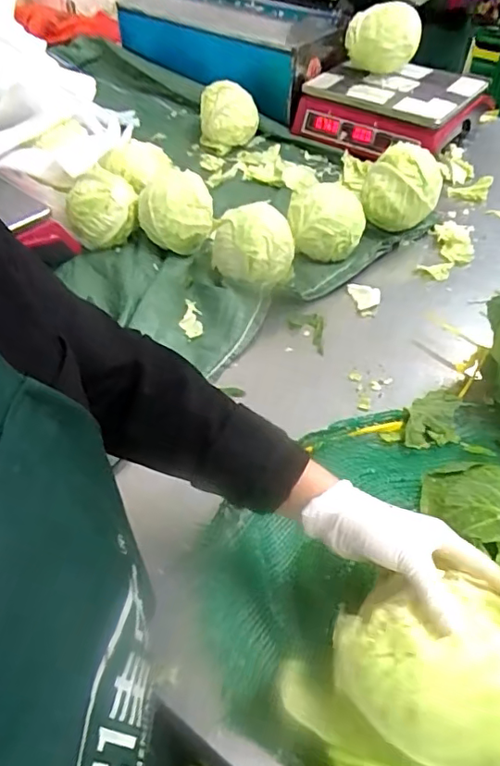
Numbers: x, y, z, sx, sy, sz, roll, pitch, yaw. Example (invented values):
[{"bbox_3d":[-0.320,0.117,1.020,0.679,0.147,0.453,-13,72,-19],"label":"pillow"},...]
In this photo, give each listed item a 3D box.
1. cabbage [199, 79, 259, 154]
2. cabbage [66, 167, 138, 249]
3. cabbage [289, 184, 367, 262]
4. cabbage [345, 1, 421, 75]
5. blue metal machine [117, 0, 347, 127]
[{"bbox_3d":[-0.043,-0.539,1.103,0.118,0.104,0.108,-2,48,-2],"label":"cabbage"},{"bbox_3d":[-0.235,-0.279,0.871,0.108,0.091,0.083,-14,50,-12],"label":"cabbage"},{"bbox_3d":[0.120,-0.248,0.848,0.115,0.098,0.116,9,49,8],"label":"cabbage"},{"bbox_3d":[0.246,-0.640,1.028,0.125,0.109,0.130,5,49,5],"label":"cabbage"},{"bbox_3d":[-0.051,-0.797,1.243,0.240,0.157,0.551,-35,57,-27],"label":"blue metal machine"}]

